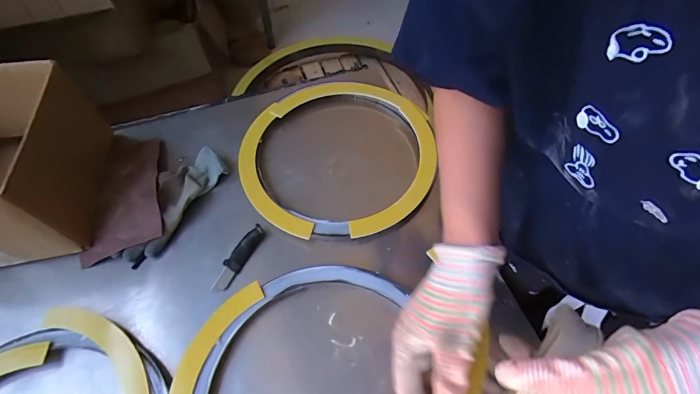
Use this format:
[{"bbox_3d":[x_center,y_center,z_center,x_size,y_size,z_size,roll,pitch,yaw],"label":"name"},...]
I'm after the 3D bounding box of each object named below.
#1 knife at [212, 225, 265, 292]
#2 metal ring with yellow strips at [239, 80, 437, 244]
[{"bbox_3d":[-0.166,0.089,0.538,0.027,0.014,0.107,24,61,14],"label":"knife"},{"bbox_3d":[-0.021,-0.085,0.638,0.325,0.034,0.352,0,58,0],"label":"metal ring with yellow strips"}]

